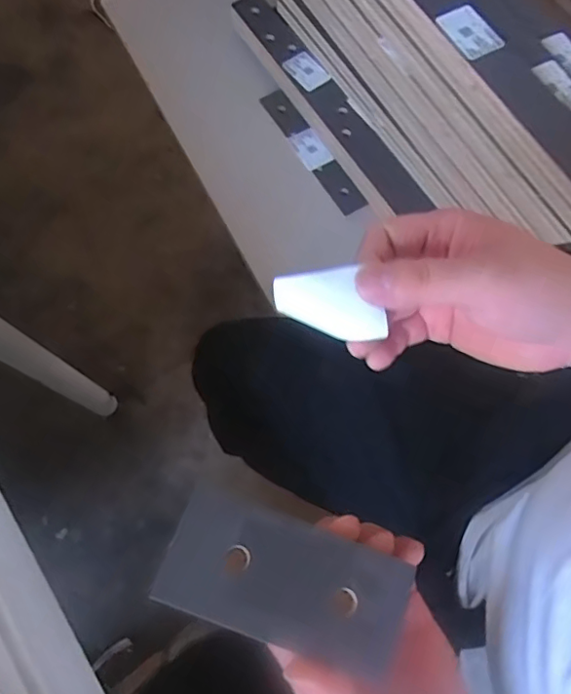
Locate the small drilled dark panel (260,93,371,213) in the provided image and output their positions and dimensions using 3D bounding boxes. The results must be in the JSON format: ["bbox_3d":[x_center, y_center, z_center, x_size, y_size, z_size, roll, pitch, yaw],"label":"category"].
[{"bbox_3d":[0.037,-0.271,0.759,0.038,0.014,0.221,-27,70,-13],"label":"small drilled dark panel"}]

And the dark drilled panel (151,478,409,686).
[{"bbox_3d":[0.000,0.114,0.272,0.115,0.005,0.057,22,68,-1],"label":"dark drilled panel"}]

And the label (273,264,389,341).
[{"bbox_3d":[0.023,-0.022,0.284,0.054,0.040,0.007,-3,33,2],"label":"label"}]

